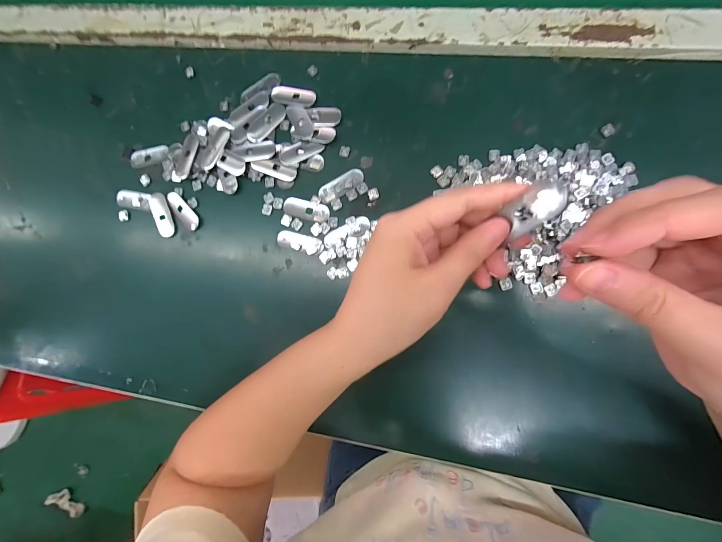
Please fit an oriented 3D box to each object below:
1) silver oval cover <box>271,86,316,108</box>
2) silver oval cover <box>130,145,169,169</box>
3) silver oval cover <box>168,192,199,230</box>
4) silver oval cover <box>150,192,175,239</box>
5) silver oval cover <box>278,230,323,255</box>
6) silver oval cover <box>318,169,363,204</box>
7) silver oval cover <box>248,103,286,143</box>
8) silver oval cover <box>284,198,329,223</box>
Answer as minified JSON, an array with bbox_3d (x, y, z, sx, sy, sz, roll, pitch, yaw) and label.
[{"bbox_3d":[-0.074,-0.190,0.331,0.050,0.004,0.021,13,88,9],"label":"silver oval cover"},{"bbox_3d":[-0.247,-0.135,0.356,0.050,0.004,0.020,-17,84,6],"label":"silver oval cover"},{"bbox_3d":[-0.198,-0.067,0.340,0.018,0.004,0.049,-45,82,3],"label":"silver oval cover"},{"bbox_3d":[-0.225,-0.064,0.347,0.019,0.004,0.052,-20,84,6],"label":"silver oval cover"},{"bbox_3d":[-0.063,-0.030,0.319,0.050,0.004,0.017,15,88,9],"label":"silver oval cover"},{"bbox_3d":[-0.021,-0.089,0.318,0.050,0.004,0.020,-30,83,5],"label":"silver oval cover"},{"bbox_3d":[-0.104,-0.161,0.331,0.021,0.005,0.051,41,92,9],"label":"silver oval cover"},{"bbox_3d":[-0.058,-0.064,0.320,0.050,0.004,0.019,16,88,9],"label":"silver oval cover"}]

